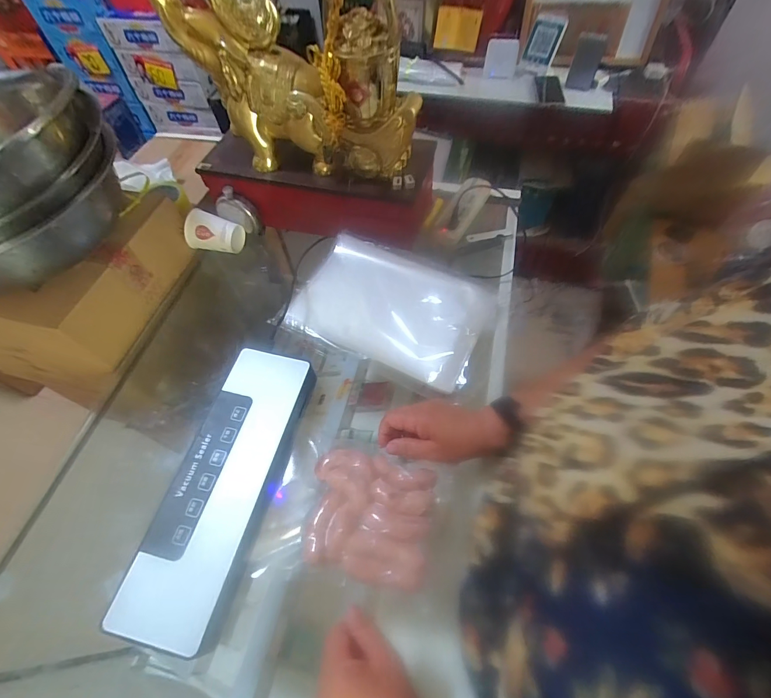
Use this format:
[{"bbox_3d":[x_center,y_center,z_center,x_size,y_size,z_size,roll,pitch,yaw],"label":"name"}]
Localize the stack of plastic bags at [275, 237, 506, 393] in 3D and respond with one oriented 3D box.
[{"bbox_3d":[0.009,-0.070,0.627,0.317,0.027,0.215,22,61,16],"label":"stack of plastic bags"}]

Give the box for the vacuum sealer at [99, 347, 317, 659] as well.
[{"bbox_3d":[-0.193,0.160,0.482,0.117,0.038,0.340,11,59,9],"label":"vacuum sealer"}]

